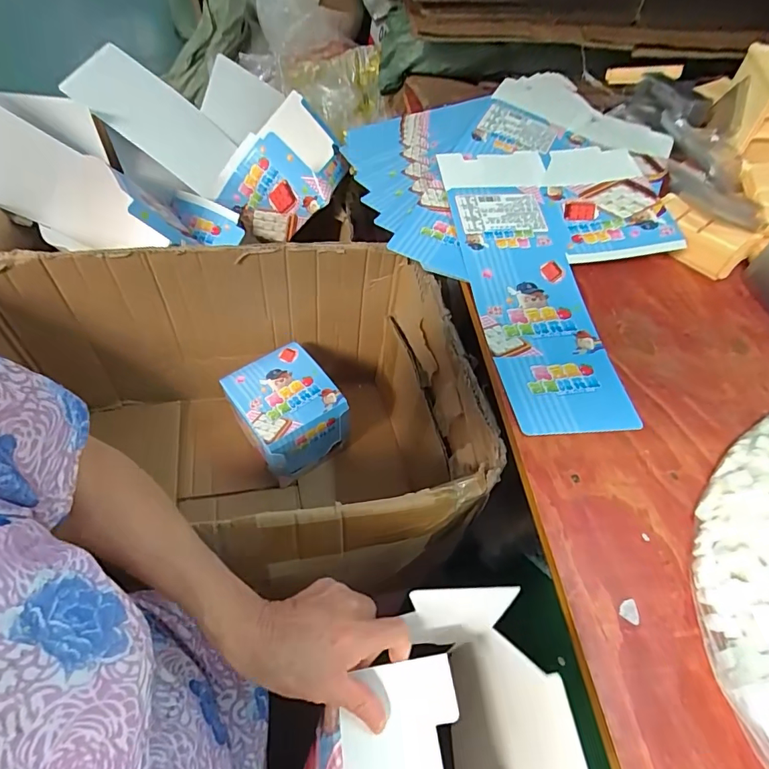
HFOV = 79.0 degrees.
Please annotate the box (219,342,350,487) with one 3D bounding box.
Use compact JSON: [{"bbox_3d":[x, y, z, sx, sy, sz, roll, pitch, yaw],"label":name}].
[{"bbox_3d":[-0.168,0.049,0.796,0.150,0.133,0.173,-30,60,-25],"label":"box"}]

